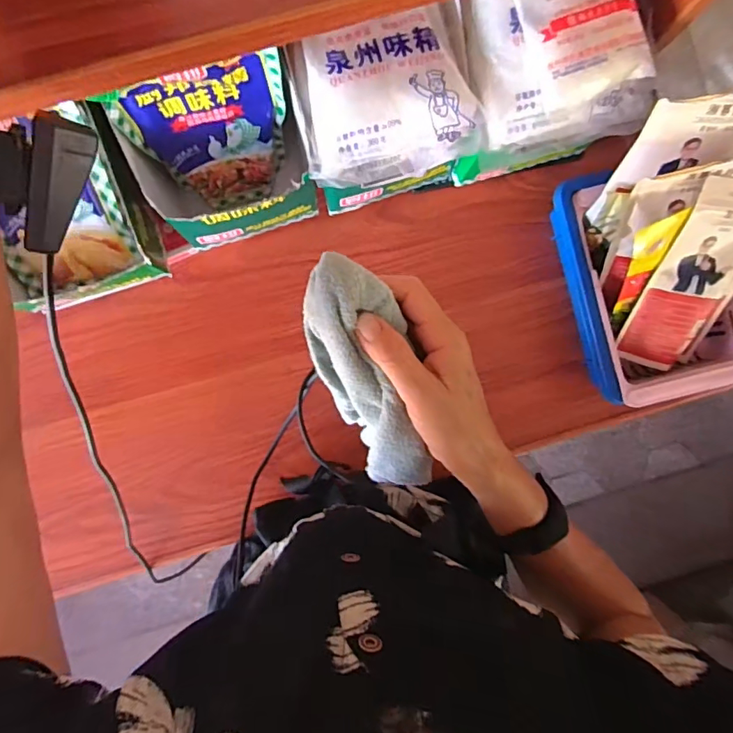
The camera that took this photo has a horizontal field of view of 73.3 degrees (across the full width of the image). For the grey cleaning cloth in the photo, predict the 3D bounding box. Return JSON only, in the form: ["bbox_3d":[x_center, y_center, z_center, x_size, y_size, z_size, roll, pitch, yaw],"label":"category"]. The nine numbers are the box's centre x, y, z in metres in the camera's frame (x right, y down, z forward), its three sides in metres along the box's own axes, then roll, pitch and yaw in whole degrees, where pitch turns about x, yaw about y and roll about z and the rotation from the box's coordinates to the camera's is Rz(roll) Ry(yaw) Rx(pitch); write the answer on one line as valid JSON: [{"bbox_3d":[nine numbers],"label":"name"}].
[{"bbox_3d":[0.003,0.012,0.317,0.056,0.041,0.171,-20,118,-3],"label":"grey cleaning cloth"}]

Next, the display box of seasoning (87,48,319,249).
[{"bbox_3d":[-0.128,-0.188,0.468,0.146,0.188,0.117,-21,92,-3],"label":"display box of seasoning"}]

